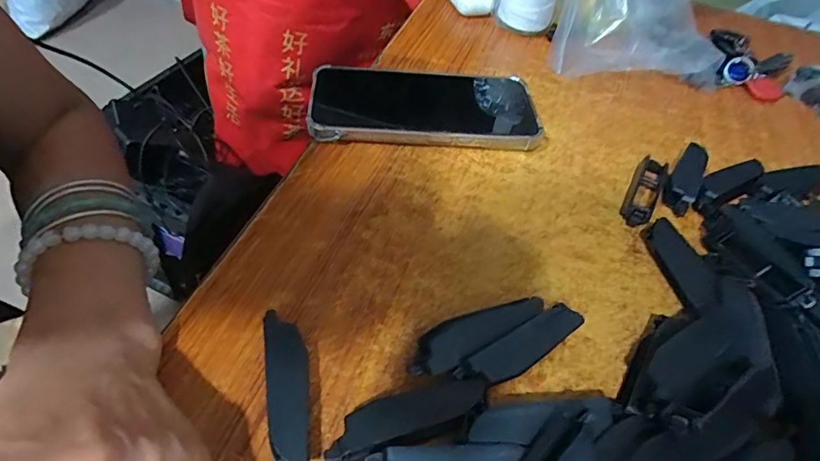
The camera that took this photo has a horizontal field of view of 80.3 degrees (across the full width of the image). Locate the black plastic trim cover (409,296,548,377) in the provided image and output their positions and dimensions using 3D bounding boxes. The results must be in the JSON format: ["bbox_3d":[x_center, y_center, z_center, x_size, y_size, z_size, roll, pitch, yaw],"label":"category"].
[{"bbox_3d":[0.034,0.050,0.238,0.076,0.007,0.021,-18,44,-26],"label":"black plastic trim cover"}]

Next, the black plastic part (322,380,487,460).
[{"bbox_3d":[-0.001,0.081,0.210,0.071,0.016,0.017,-14,52,-19],"label":"black plastic part"}]

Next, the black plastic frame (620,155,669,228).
[{"bbox_3d":[0.163,-0.029,0.335,0.021,0.012,0.073,28,51,16],"label":"black plastic frame"}]

